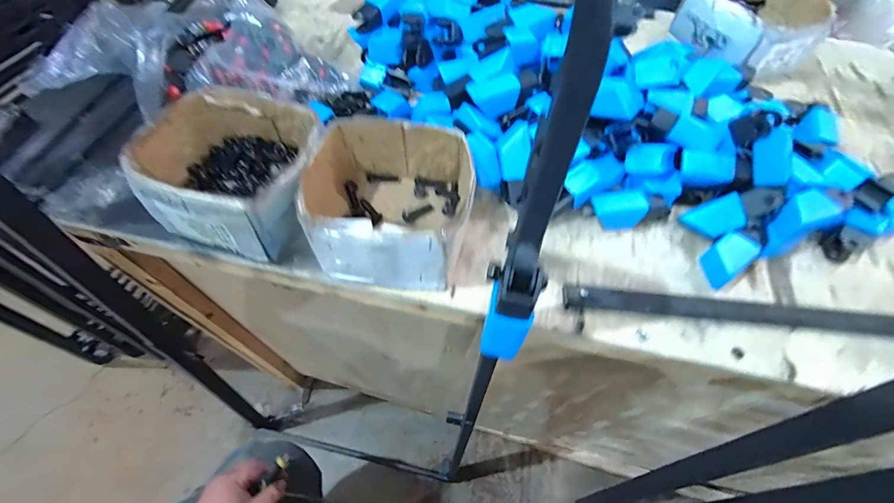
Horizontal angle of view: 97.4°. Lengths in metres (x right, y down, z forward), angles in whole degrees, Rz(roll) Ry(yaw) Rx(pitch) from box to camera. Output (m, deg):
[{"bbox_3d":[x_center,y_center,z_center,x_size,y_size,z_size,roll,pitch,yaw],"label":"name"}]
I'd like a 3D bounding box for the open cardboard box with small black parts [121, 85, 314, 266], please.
[{"bbox_3d":[-0.211,-0.084,0.392,0.165,0.078,0.150,24,60,13],"label":"open cardboard box with small black parts"}]

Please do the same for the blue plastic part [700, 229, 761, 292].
[{"bbox_3d":[0.274,0.008,0.388,0.052,0.030,0.033,-31,64,-19],"label":"blue plastic part"}]

